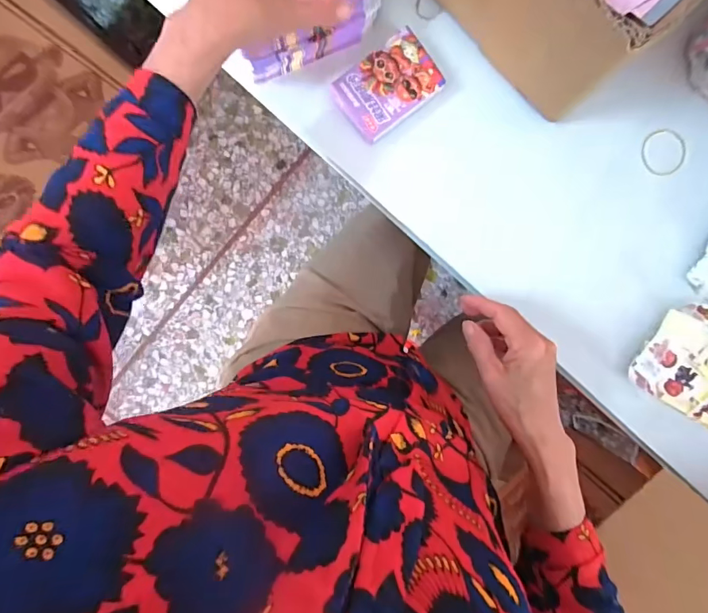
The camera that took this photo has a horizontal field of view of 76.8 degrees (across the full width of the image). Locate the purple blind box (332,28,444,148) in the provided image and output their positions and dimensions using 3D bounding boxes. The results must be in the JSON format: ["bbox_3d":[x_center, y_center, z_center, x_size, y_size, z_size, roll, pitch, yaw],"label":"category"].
[{"bbox_3d":[0.032,-0.211,0.434,0.095,0.021,0.068,-37,94,3],"label":"purple blind box"}]

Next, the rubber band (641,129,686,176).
[{"bbox_3d":[0.306,-0.152,0.440,0.038,0.006,0.044,-15,95,2],"label":"rubber band"}]

